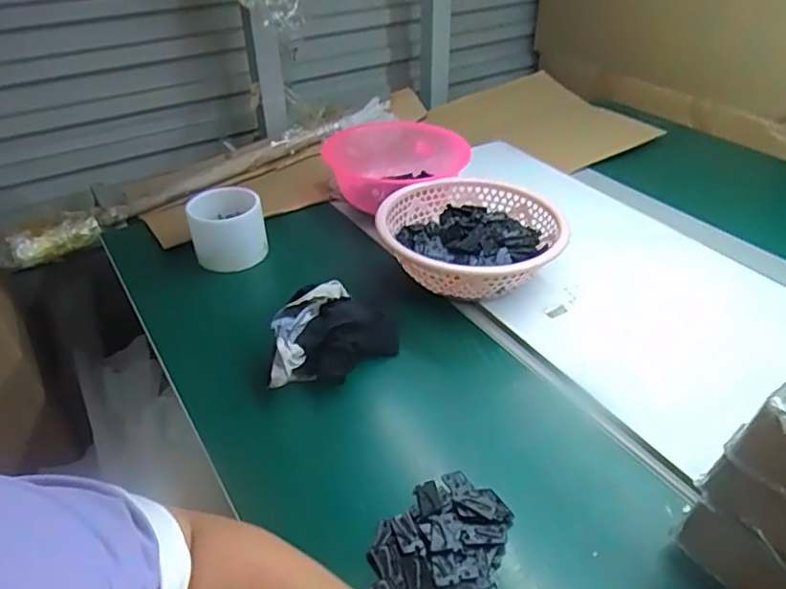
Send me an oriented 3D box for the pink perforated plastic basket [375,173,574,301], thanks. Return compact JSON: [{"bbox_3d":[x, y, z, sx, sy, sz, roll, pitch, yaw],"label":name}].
[{"bbox_3d":[0.085,-0.055,0.682,0.196,0.074,0.192,-4,38,-5],"label":"pink perforated plastic basket"}]

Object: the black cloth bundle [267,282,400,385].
[{"bbox_3d":[-0.064,0.040,0.591,0.137,0.054,0.088,-18,41,-21],"label":"black cloth bundle"}]

